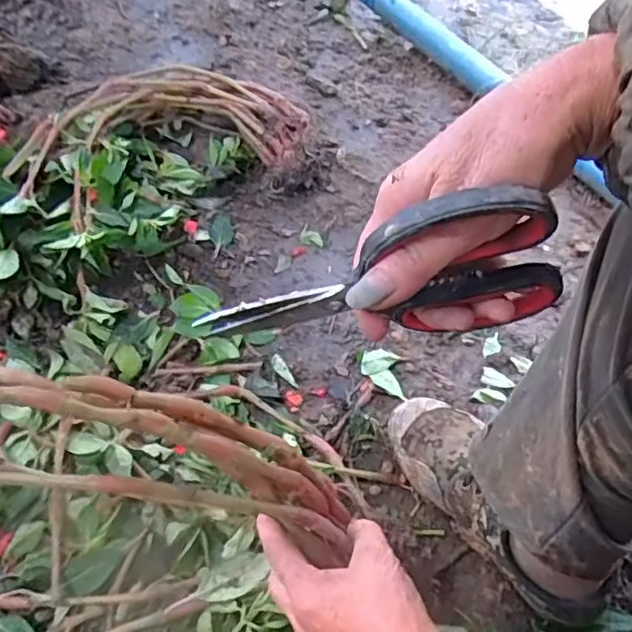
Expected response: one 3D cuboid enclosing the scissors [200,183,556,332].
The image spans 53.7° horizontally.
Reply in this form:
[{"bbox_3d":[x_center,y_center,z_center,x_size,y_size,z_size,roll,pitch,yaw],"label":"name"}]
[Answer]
[{"bbox_3d":[0.023,-0.017,0.281,0.169,0.089,0.010,-7,62,10],"label":"scissors"}]

